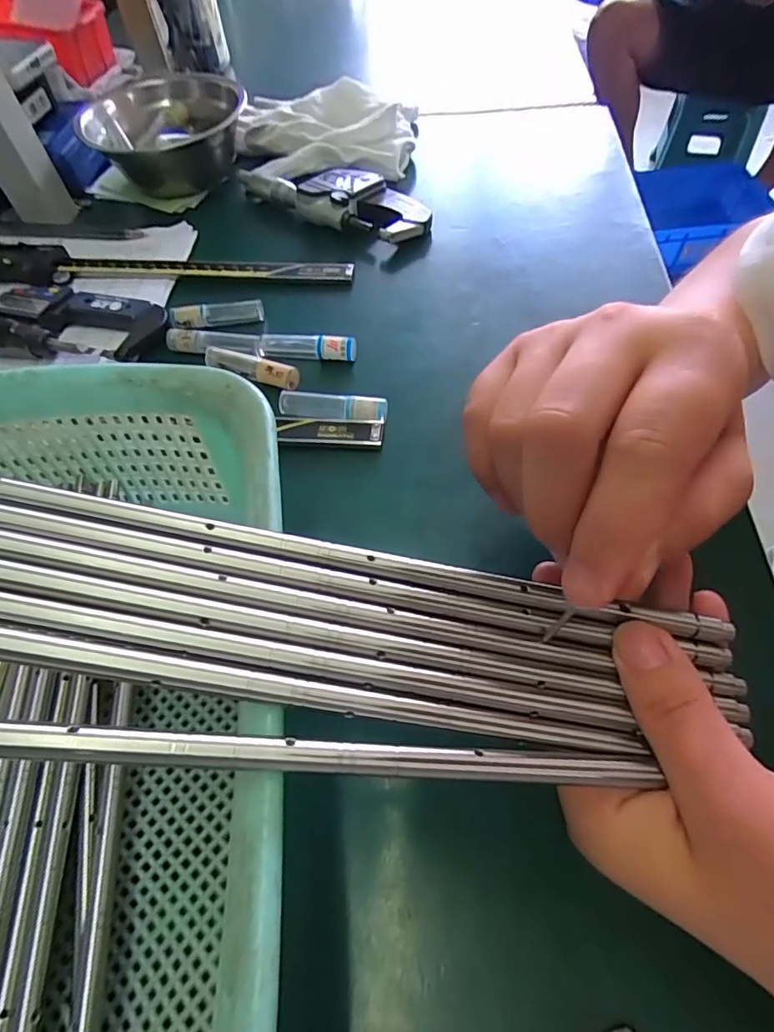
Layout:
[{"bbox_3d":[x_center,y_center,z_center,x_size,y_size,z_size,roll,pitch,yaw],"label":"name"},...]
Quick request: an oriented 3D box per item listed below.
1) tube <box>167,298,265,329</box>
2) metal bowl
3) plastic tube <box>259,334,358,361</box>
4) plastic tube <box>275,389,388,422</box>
[{"bbox_3d":[-0.107,-0.127,0.325,0.056,0.008,0.013,-4,57,1],"label":"tube"},{"bbox_3d":[-0.172,-0.300,0.411,0.106,0.050,0.104,-1,59,1],"label":"metal bowl"},{"bbox_3d":[-0.048,-0.101,0.308,0.059,0.013,0.012,5,58,7],"label":"plastic tube"},{"bbox_3d":[-0.030,-0.059,0.281,0.060,0.009,0.014,6,58,8],"label":"plastic tube"}]

